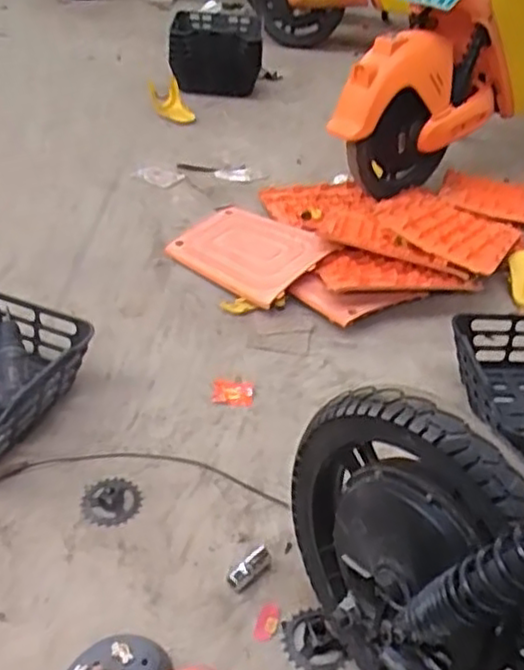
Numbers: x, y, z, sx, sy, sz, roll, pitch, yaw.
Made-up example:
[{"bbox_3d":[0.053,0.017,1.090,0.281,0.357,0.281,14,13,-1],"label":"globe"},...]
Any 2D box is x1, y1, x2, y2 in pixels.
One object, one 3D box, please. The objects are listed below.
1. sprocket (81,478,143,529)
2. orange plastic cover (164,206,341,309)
[{"bbox_3d":[-0.220,0.243,1.013,0.084,0.008,0.083,-6,40,-12],"label":"sprocket"},{"bbox_3d":[-0.029,-0.193,1.535,0.329,0.052,0.258,30,45,28],"label":"orange plastic cover"}]

